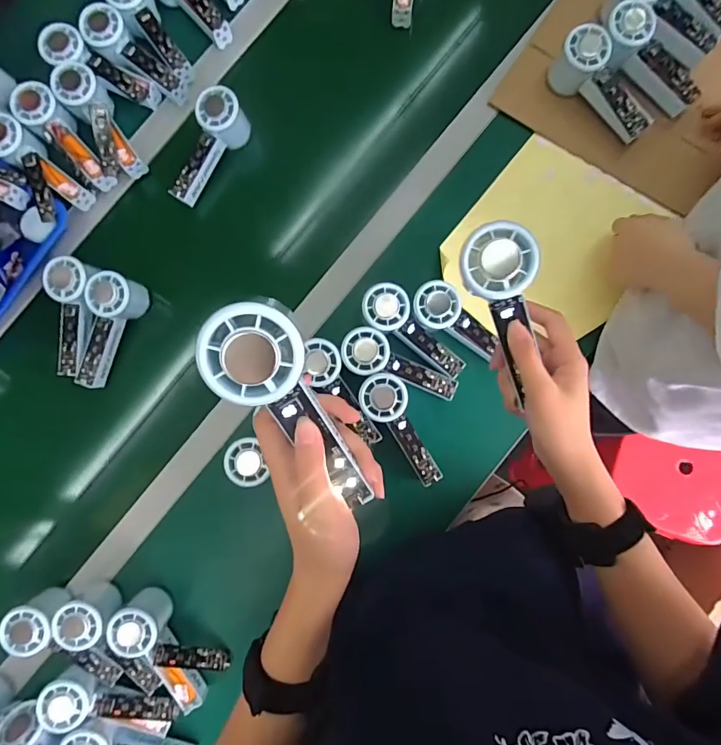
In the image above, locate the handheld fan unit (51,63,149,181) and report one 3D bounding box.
[{"bbox_3d":[-0.356,-0.339,0.595,0.058,0.047,0.158,-29,98,-1],"label":"handheld fan unit"}]

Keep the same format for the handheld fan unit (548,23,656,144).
[{"bbox_3d":[0.317,-0.369,0.559,0.145,0.061,0.053,41,87,4],"label":"handheld fan unit"}]

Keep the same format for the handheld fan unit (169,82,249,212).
[{"bbox_3d":[-0.211,-0.305,0.598,0.049,0.061,0.151,31,99,4],"label":"handheld fan unit"}]

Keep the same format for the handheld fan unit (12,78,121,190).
[{"bbox_3d":[-0.405,-0.319,0.595,0.057,0.049,0.161,-38,100,-2],"label":"handheld fan unit"}]

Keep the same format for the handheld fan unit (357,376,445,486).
[{"bbox_3d":[0.052,0.072,0.536,0.055,0.015,0.152,-30,98,-1],"label":"handheld fan unit"}]

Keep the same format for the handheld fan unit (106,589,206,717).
[{"bbox_3d":[-0.249,0.351,0.535,0.056,0.055,0.155,-31,85,-1],"label":"handheld fan unit"}]

